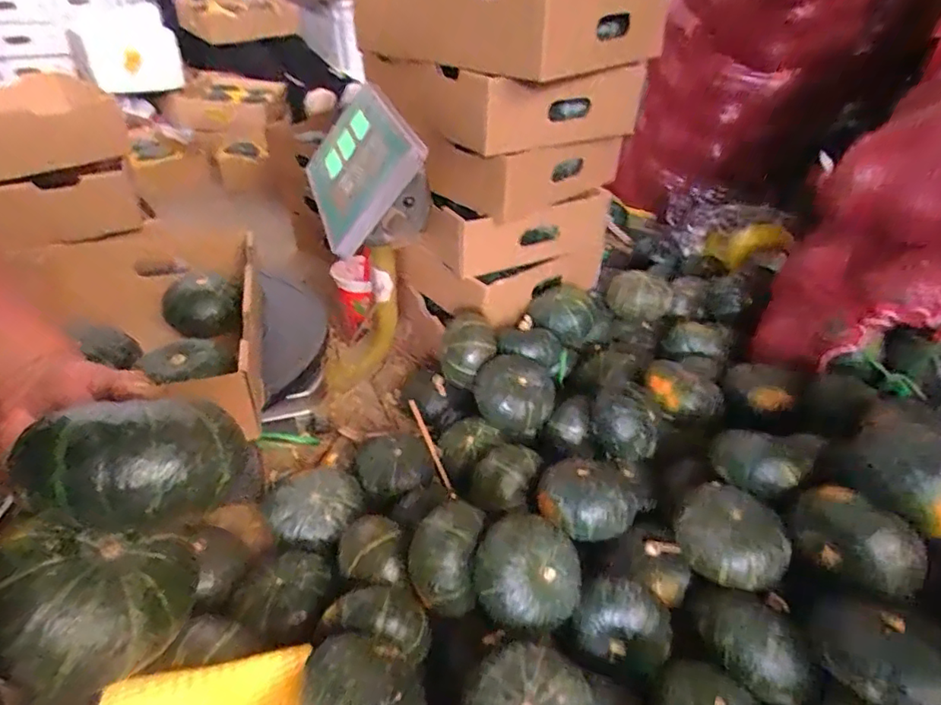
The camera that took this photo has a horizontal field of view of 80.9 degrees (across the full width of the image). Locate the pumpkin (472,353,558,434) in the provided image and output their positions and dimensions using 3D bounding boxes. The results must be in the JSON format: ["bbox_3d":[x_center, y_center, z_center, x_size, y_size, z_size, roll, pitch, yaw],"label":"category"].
[{"bbox_3d":[0.052,0.051,0.685,0.097,0.061,0.090,3,36,2],"label":"pumpkin"}]

